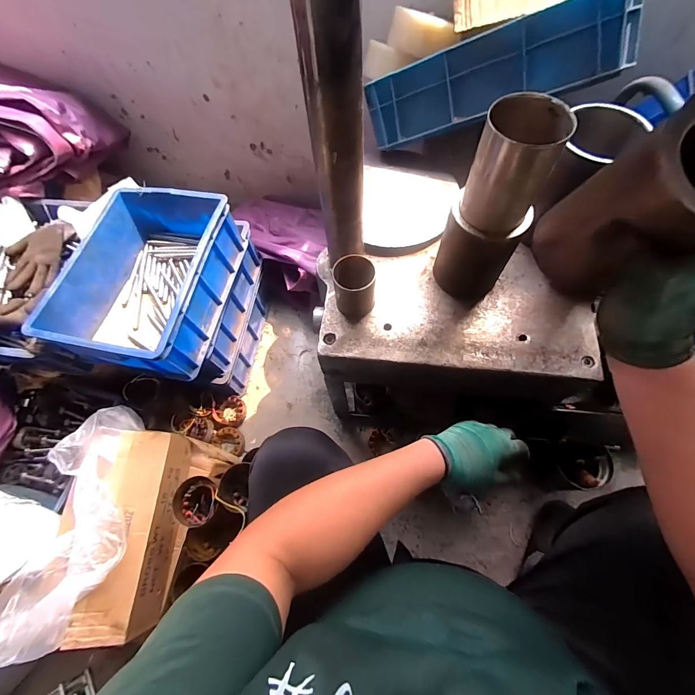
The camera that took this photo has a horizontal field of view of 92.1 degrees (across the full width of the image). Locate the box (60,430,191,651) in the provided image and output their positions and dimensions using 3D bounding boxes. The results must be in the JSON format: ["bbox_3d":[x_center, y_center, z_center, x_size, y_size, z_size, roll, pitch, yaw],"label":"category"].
[{"bbox_3d":[-0.429,0.374,0.703,0.130,0.148,0.360,-6,65,1],"label":"box"}]

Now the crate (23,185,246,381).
[{"bbox_3d":[-0.435,-0.152,0.753,0.289,0.147,0.401,10,66,8],"label":"crate"}]

